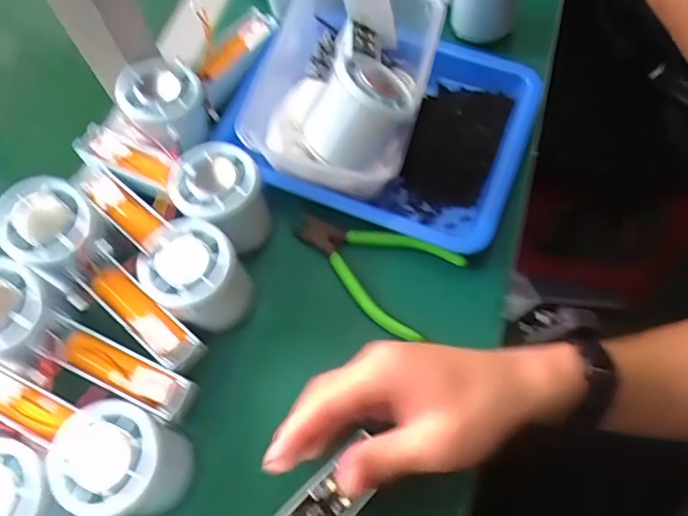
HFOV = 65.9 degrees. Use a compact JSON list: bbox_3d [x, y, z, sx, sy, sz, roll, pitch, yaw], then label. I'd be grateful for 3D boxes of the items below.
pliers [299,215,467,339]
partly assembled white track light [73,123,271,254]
[{"bbox_3d":[0.017,0.011,0.374,0.120,0.018,0.065,19,69,11],"label":"pliers"},{"bbox_3d":[-0.125,-0.058,0.389,0.161,0.065,0.061,30,71,14],"label":"partly assembled white track light"}]

